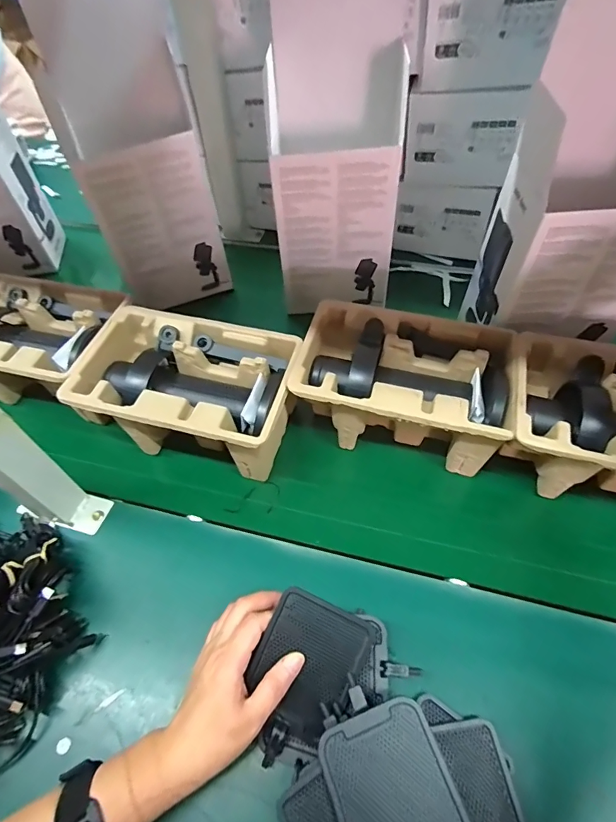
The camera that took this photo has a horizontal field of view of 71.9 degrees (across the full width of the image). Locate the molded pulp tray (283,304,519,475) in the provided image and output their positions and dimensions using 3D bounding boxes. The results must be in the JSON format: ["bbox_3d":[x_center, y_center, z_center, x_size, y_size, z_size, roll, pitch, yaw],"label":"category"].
[{"bbox_3d":[0.105,-0.030,0.485,0.220,0.098,0.147,12,57,10],"label":"molded pulp tray"}]

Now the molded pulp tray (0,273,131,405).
[{"bbox_3d":[-0.336,-0.081,0.544,0.212,0.110,0.148,11,57,10],"label":"molded pulp tray"}]

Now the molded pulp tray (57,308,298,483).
[{"bbox_3d":[-0.129,-0.014,0.497,0.221,0.124,0.147,10,57,9],"label":"molded pulp tray"}]

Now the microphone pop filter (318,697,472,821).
[{"bbox_3d":[0.060,0.263,0.287,0.080,0.014,0.103,-19,57,-10],"label":"microphone pop filter"}]

